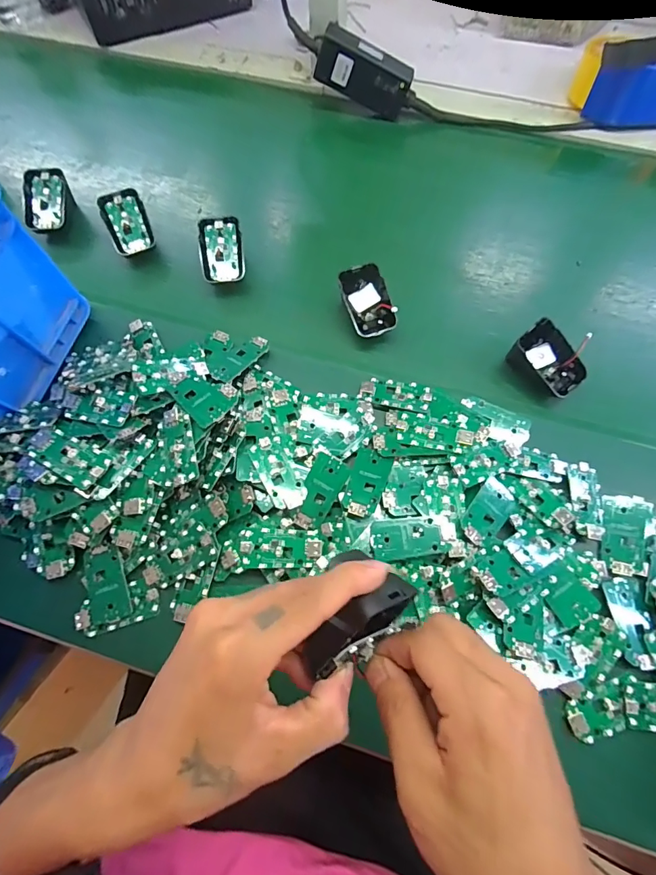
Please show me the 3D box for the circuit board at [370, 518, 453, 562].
[{"bbox_3d":[0.063,0.078,0.338,0.055,0.010,0.028,-6,67,-2],"label":"circuit board"}]

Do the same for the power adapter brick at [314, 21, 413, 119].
[{"bbox_3d":[0.045,-0.440,0.524,0.124,0.052,0.023,20,68,-12],"label":"power adapter brick"}]

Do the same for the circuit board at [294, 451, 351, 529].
[{"bbox_3d":[-0.006,0.045,0.359,0.028,0.008,0.062,24,70,10],"label":"circuit board"}]

